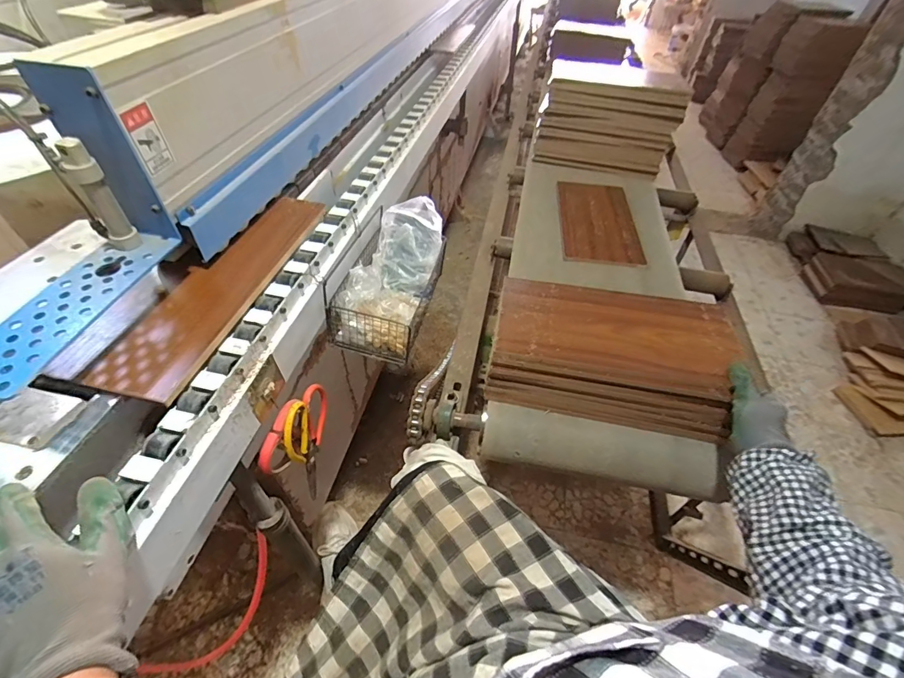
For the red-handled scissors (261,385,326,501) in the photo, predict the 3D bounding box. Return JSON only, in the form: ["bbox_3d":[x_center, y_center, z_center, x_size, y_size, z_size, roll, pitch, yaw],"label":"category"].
[{"bbox_3d":[-0.212,0.153,0.593,0.026,0.181,0.132,14,48,9],"label":"red-handled scissors"}]

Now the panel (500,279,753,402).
[{"bbox_3d":[0.272,-0.014,0.690,0.383,0.023,0.214,8,48,5],"label":"panel"}]

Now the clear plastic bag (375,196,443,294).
[{"bbox_3d":[-0.079,-0.176,0.750,0.119,0.073,0.199,4,66,4],"label":"clear plastic bag"}]

